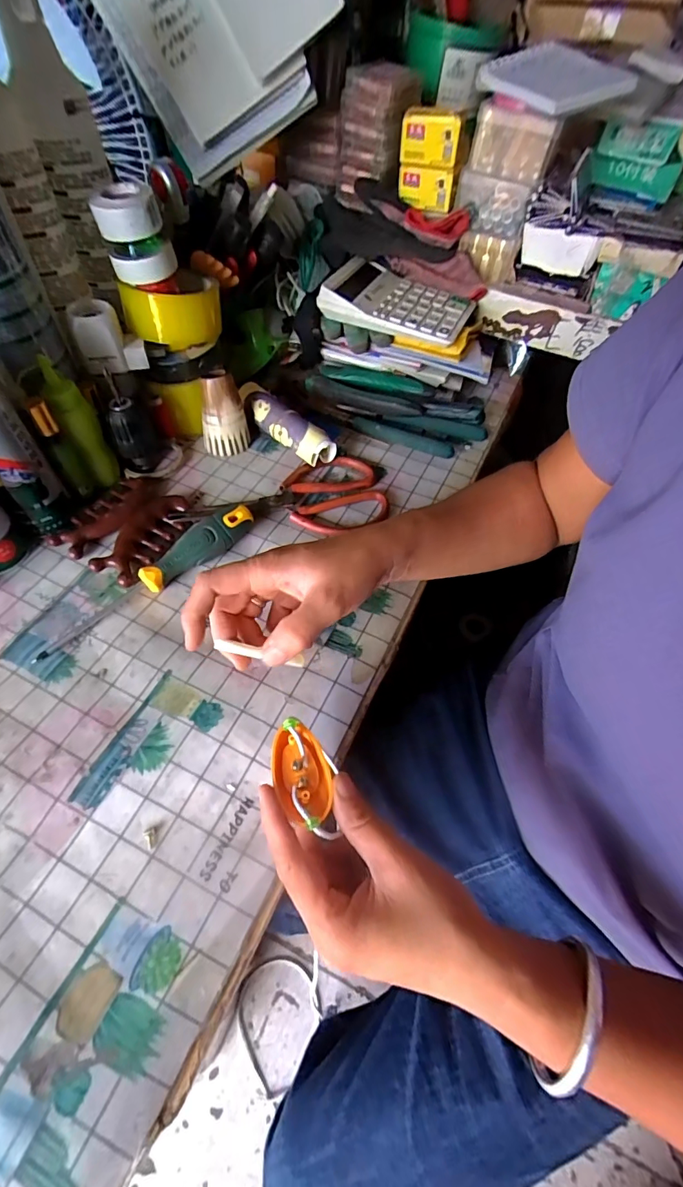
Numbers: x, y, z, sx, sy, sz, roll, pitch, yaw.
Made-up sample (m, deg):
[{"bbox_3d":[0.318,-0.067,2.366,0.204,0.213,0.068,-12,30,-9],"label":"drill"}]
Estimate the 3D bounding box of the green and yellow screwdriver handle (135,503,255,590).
[{"bbox_3d":[-0.123,-0.042,0.390,0.025,0.031,0.105,36,61,20],"label":"green and yellow screwdriver handle"}]

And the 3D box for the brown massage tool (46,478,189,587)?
[{"bbox_3d":[-0.198,-0.066,0.416,0.092,0.020,0.105,26,58,14],"label":"brown massage tool"}]

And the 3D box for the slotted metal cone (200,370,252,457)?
[{"bbox_3d":[-0.124,-0.190,0.468,0.047,0.077,0.045,-8,56,-8],"label":"slotted metal cone"}]

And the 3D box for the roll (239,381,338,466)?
[{"bbox_3d":[-0.061,-0.181,0.475,0.029,0.031,0.132,-37,65,-25],"label":"roll"}]

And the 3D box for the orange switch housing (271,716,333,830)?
[{"bbox_3d":[-0.024,0.105,0.265,0.032,0.011,0.061,-19,56,-16],"label":"orange switch housing"}]

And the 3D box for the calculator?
[{"bbox_3d":[0.068,-0.343,0.520,0.155,0.034,0.109,20,57,11],"label":"calculator"}]

